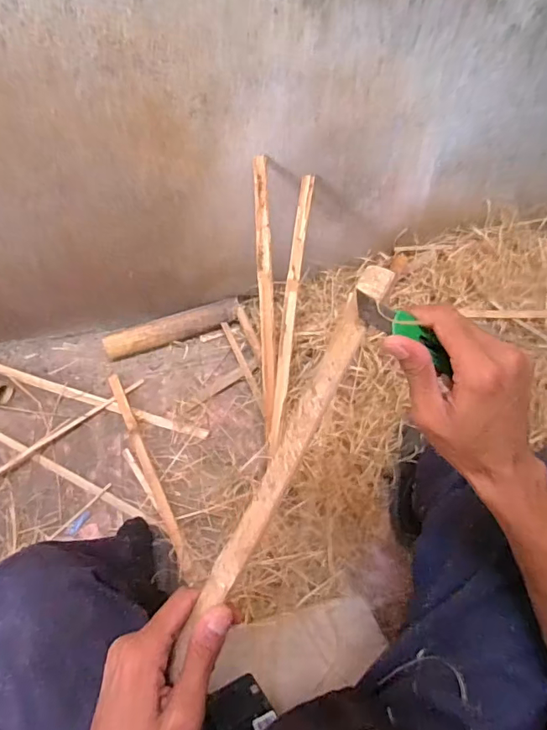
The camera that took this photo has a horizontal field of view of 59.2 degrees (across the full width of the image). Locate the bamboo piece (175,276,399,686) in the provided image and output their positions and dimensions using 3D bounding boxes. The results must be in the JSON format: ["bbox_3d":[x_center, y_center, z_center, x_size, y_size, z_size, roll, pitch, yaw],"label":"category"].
[{"bbox_3d":[0.006,0.069,0.333,0.022,0.010,0.298,28,92,16],"label":"bamboo piece"}]

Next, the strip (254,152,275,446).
[{"bbox_3d":[-0.014,-0.124,0.924,0.028,0.014,0.513,-2,98,1],"label":"strip"}]

